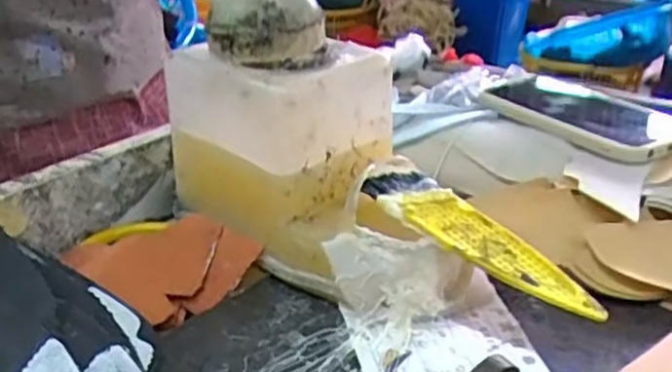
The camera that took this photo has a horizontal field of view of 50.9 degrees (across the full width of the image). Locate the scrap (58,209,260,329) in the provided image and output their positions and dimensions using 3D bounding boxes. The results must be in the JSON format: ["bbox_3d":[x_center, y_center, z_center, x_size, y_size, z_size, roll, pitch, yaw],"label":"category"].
[{"bbox_3d":[-0.115,0.048,0.456,0.084,0.015,0.120,-38,42,-28],"label":"scrap"}]

